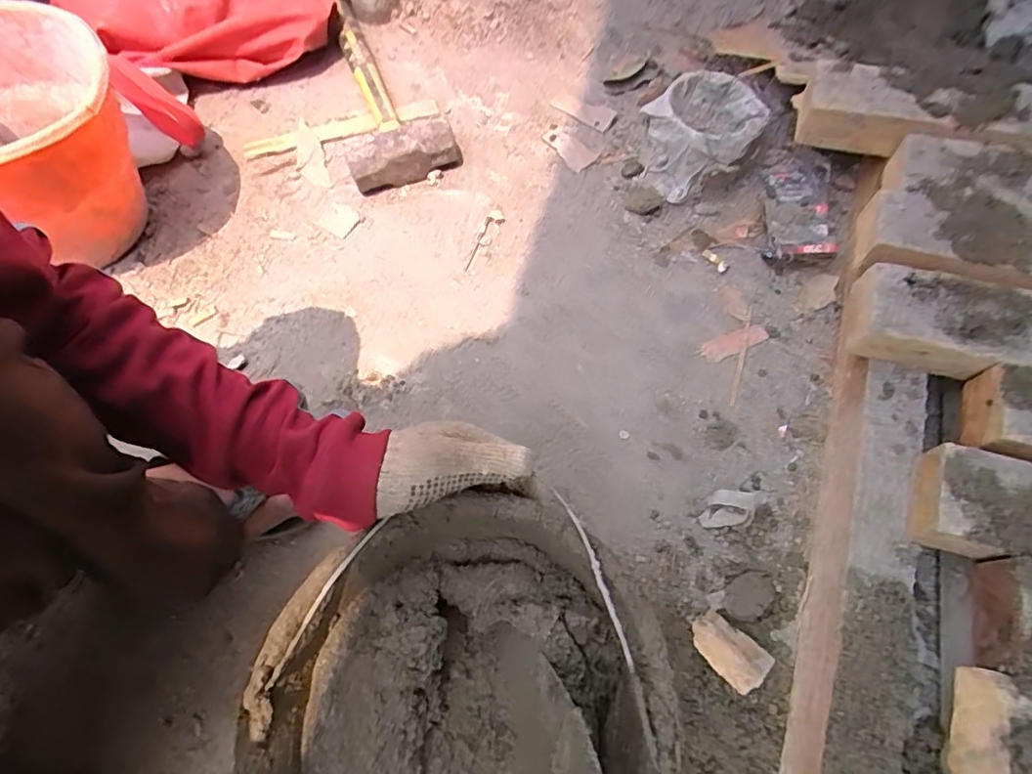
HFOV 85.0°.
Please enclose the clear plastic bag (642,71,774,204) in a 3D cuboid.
[{"bbox_3d":[0.208,-0.287,0.644,0.123,0.069,0.126,-6,66,0],"label":"clear plastic bag"}]

